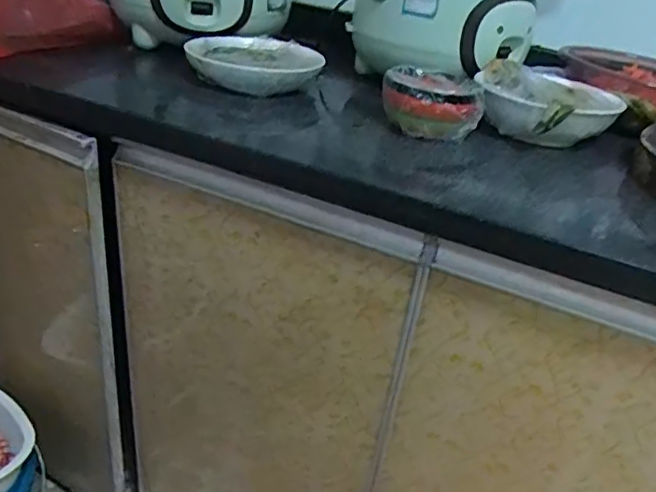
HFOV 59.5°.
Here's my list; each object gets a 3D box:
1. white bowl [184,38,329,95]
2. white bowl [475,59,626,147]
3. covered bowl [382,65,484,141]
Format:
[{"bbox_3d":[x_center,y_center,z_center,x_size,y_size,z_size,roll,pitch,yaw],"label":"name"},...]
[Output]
[{"bbox_3d":[-0.097,-0.253,0.798,0.176,0.044,0.190,6,28,-1],"label":"white bowl"},{"bbox_3d":[0.269,-0.177,0.718,0.158,0.070,0.193,14,31,12],"label":"white bowl"},{"bbox_3d":[0.120,-0.167,0.675,0.110,0.061,0.102,9,31,4],"label":"covered bowl"}]

